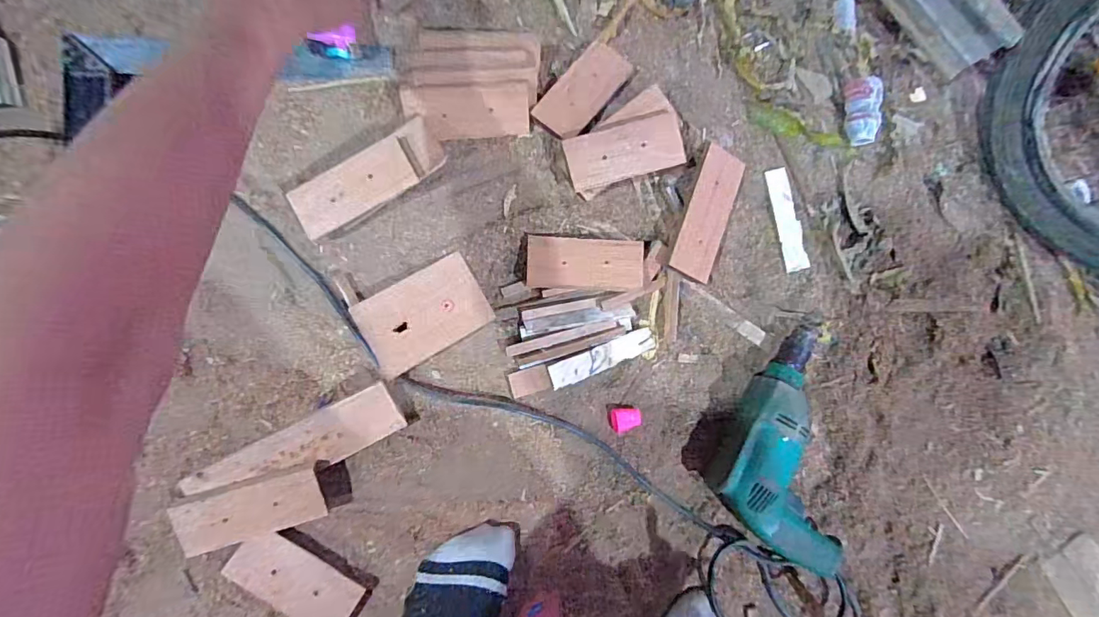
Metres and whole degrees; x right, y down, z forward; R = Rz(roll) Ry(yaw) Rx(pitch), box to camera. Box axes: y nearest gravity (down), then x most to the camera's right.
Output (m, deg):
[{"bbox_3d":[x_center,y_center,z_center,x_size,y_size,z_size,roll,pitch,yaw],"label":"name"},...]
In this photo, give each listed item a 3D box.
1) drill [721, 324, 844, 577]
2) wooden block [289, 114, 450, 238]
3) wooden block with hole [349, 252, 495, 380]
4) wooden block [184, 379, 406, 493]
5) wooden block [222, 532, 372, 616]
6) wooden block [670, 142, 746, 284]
[{"bbox_3d":[0.257,0.165,0.559,0.140,0.052,0.278,-3,87,-10],"label":"drill"},{"bbox_3d":[-0.180,-0.128,0.498,0.155,0.017,0.055,-32,112,-3],"label":"wooden block"},{"bbox_3d":[-0.131,0.006,0.514,0.126,0.020,0.080,-31,92,-10],"label":"wooden block with hole"},{"bbox_3d":[-0.247,0.140,0.488,0.201,0.025,0.054,-25,91,-10],"label":"wooden block"},{"bbox_3d":[-0.244,0.266,0.483,0.126,0.016,0.054,37,82,-5],"label":"wooden block"},{"bbox_3d":[0.181,-0.106,0.559,0.053,0.008,0.151,23,79,-16],"label":"wooden block"}]

